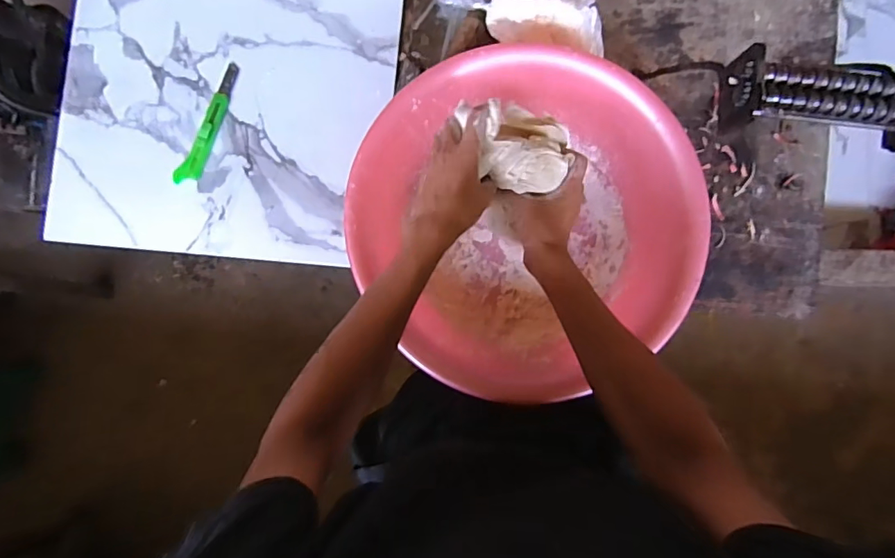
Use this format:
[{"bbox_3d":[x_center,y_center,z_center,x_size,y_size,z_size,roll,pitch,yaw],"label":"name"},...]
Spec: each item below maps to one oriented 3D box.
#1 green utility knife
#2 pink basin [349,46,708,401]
[{"bbox_3d":[-0.340,-0.221,0.709,0.030,0.008,0.186,24,88,3],"label":"green utility knife"},{"bbox_3d":[0.091,-0.081,0.631,0.398,0.117,0.377,0,86,2],"label":"pink basin"}]

